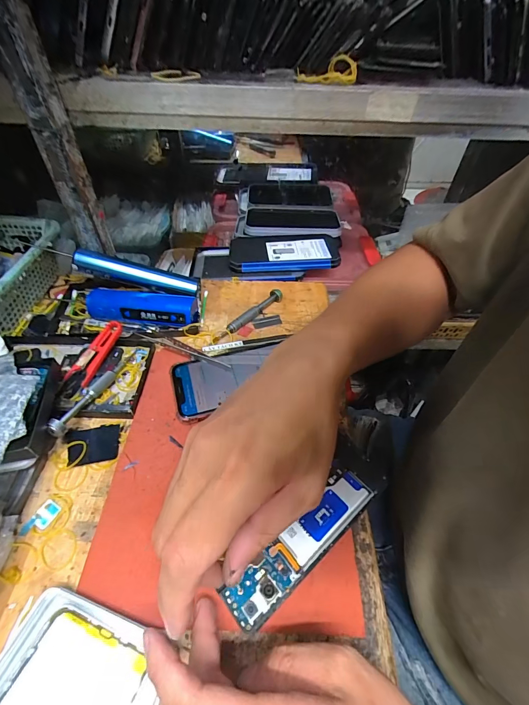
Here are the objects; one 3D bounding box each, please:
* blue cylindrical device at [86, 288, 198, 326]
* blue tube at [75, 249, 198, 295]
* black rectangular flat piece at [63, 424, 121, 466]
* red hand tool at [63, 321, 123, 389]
[{"bbox_3d":[-0.152,-0.055,0.416,0.130,0.034,0.035,8,47,2],"label":"blue cylindrical device"},{"bbox_3d":[-0.164,-0.102,0.430,0.153,0.023,0.026,11,46,-14],"label":"blue tube"},{"bbox_3d":[-0.163,0.085,0.309,0.049,0.004,0.037,-6,48,-11],"label":"black rectangular flat piece"},{"bbox_3d":[-0.191,-0.001,0.373,0.026,0.013,0.080,17,62,11],"label":"red hand tool"}]

